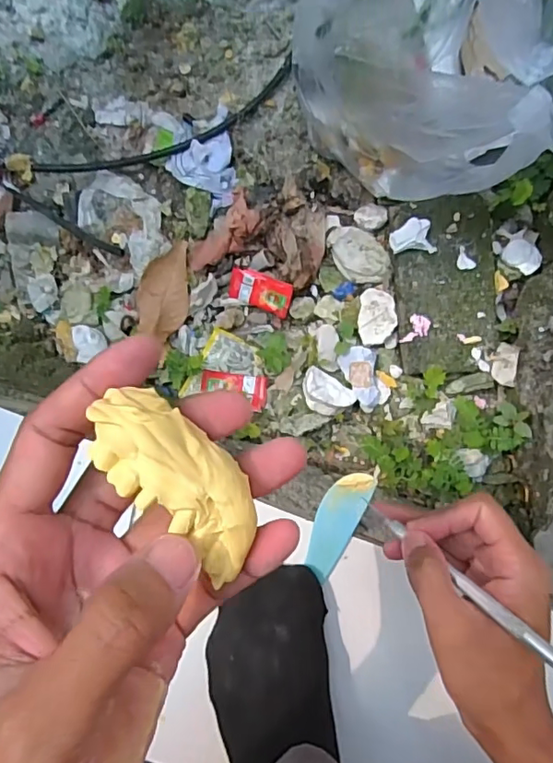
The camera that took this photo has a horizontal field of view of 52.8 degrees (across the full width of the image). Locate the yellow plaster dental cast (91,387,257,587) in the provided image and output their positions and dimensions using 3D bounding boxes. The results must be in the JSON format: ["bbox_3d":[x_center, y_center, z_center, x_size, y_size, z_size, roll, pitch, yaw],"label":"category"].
[{"bbox_3d":[-0.027,0.029,0.161,0.026,0.017,0.061,-39,97,9],"label":"yellow plaster dental cast"}]

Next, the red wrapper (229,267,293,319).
[{"bbox_3d":[-0.016,-0.087,0.543,0.062,0.004,0.033,22,116,11],"label":"red wrapper"}]

